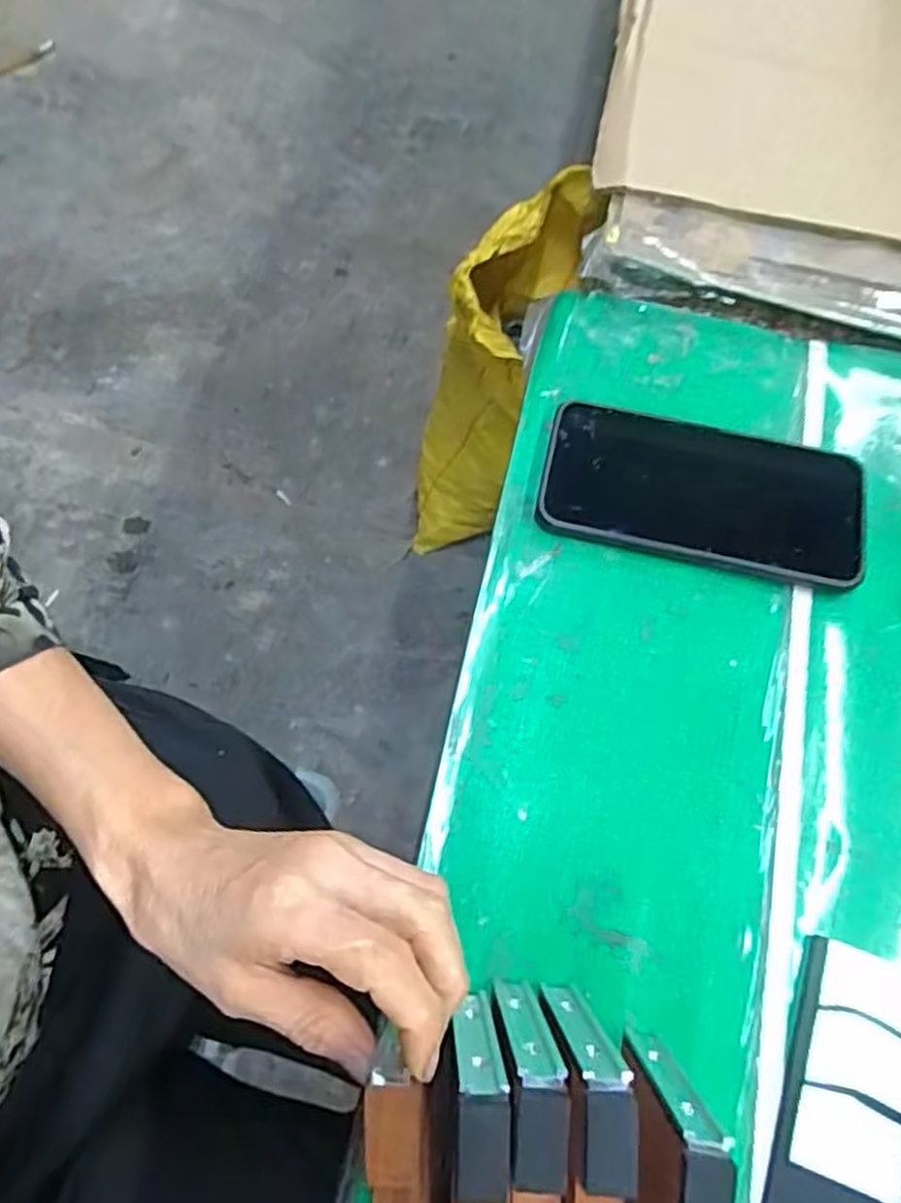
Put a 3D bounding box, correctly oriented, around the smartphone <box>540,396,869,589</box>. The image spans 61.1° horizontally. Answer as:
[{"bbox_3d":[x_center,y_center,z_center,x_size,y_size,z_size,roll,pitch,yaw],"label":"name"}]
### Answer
[{"bbox_3d":[0.128,-0.055,0.391,0.161,0.014,0.079,13,68,2],"label":"smartphone"}]

